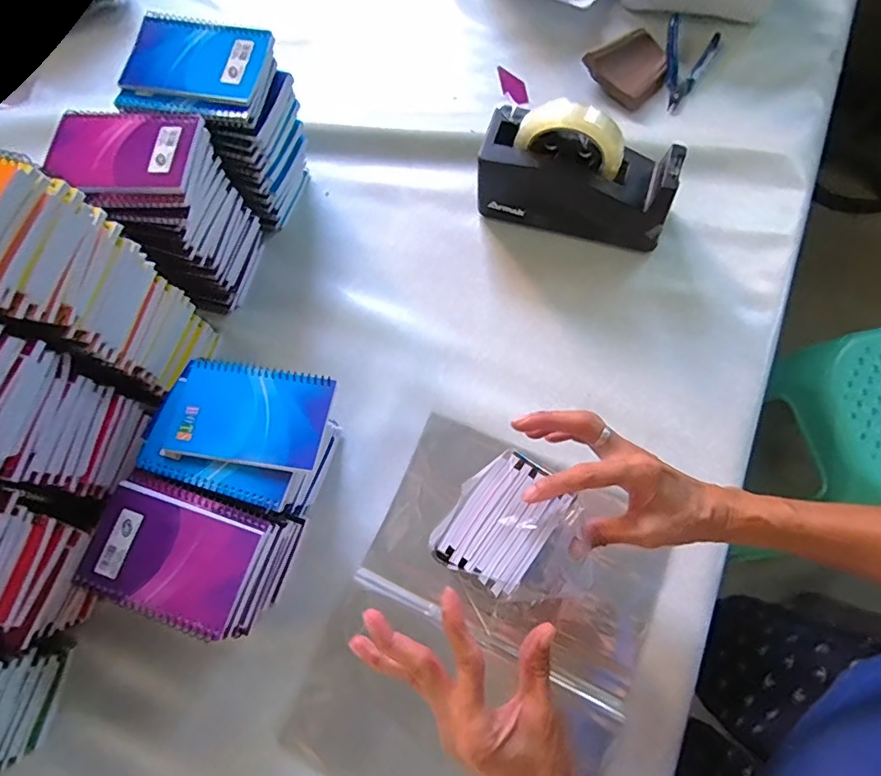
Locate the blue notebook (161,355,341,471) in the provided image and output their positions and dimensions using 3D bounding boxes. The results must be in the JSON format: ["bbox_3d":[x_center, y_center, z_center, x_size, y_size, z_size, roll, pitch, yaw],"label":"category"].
[{"bbox_3d":[-0.162,0.021,0.431,0.133,0.009,0.084,5,72,6],"label":"blue notebook"}]

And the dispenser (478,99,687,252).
[{"bbox_3d":[0.142,-0.223,0.528,0.198,0.119,0.073,17,73,10],"label":"dispenser"}]

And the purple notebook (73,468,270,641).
[{"bbox_3d":[-0.211,0.128,0.400,0.128,0.013,0.094,18,75,8],"label":"purple notebook"}]

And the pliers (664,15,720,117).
[{"bbox_3d":[0.307,-0.399,0.626,0.065,0.024,0.124,13,73,8],"label":"pliers"}]

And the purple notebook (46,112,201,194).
[{"bbox_3d":[-0.284,-0.210,0.452,0.134,0.010,0.087,7,72,7],"label":"purple notebook"}]

